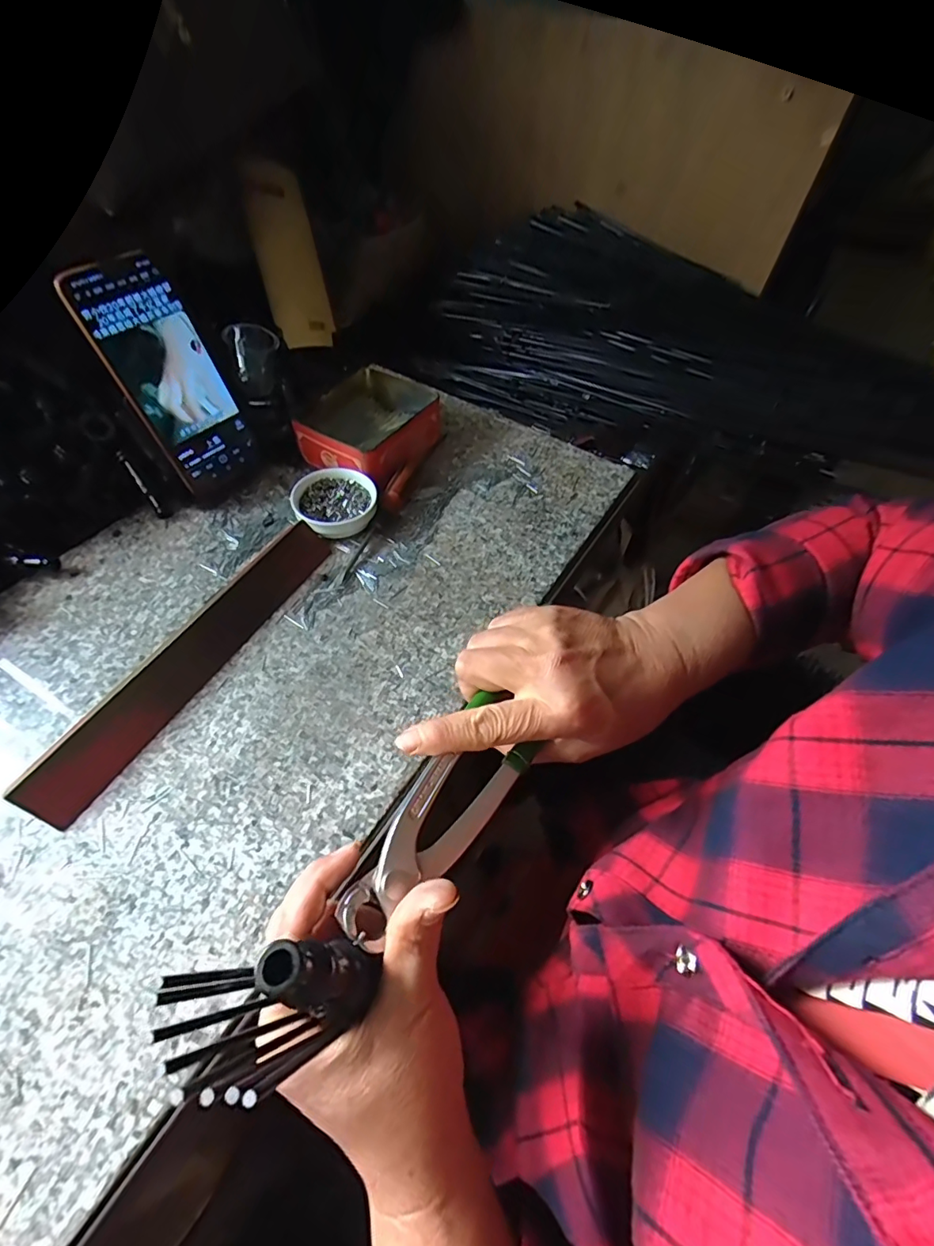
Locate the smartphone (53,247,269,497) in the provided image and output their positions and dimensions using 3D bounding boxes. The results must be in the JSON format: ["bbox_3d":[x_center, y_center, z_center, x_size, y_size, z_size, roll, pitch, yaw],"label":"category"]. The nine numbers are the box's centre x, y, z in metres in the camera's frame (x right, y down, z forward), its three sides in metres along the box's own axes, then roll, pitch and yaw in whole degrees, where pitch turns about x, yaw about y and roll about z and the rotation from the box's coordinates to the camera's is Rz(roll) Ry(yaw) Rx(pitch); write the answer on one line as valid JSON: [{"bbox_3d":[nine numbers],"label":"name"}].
[{"bbox_3d":[-0.232,-0.195,0.405,0.007,0.165,0.081,21,55,39],"label":"smartphone"}]

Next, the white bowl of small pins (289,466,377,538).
[{"bbox_3d":[-0.117,-0.106,0.447,0.069,0.025,0.071,2,54,-3],"label":"white bowl of small pins"}]

